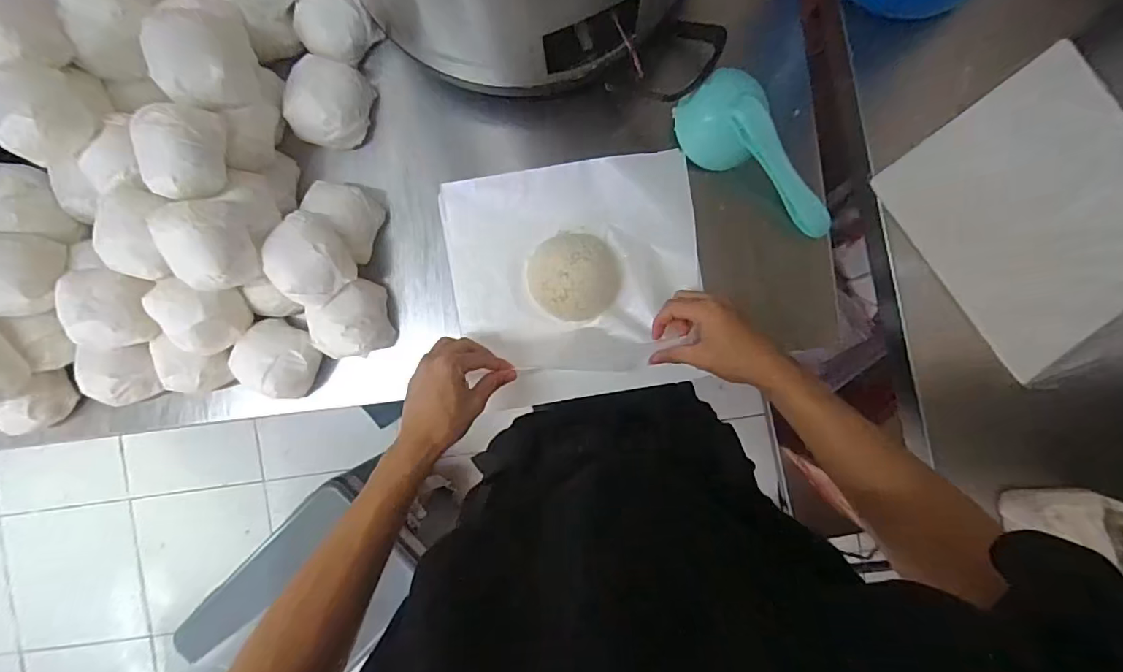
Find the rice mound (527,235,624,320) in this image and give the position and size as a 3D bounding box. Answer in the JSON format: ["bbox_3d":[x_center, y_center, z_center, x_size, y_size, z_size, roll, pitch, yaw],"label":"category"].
[{"bbox_3d":[0.015,-0.062,0.535,0.096,0.041,0.088,-24,90,3],"label":"rice mound"}]

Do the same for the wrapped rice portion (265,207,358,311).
[{"bbox_3d":[-0.254,-0.078,0.517,0.077,0.047,0.078,0,91,2],"label":"wrapped rice portion"}]

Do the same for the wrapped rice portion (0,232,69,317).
[{"bbox_3d":[-0.555,-0.061,0.513,0.074,0.045,0.079,-2,91,2],"label":"wrapped rice portion"}]

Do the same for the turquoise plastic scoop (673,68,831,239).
[{"bbox_3d":[0.197,-0.175,0.518,0.081,0.061,0.191,-33,90,3],"label":"turquoise plastic scoop"}]

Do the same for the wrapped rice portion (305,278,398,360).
[{"bbox_3d":[-0.227,-0.014,0.554,0.079,0.052,0.070,-23,90,3],"label":"wrapped rice portion"}]

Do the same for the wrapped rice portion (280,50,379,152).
[{"bbox_3d":[-0.252,-0.247,0.543,0.071,0.063,0.077,9,92,2],"label":"wrapped rice portion"}]

